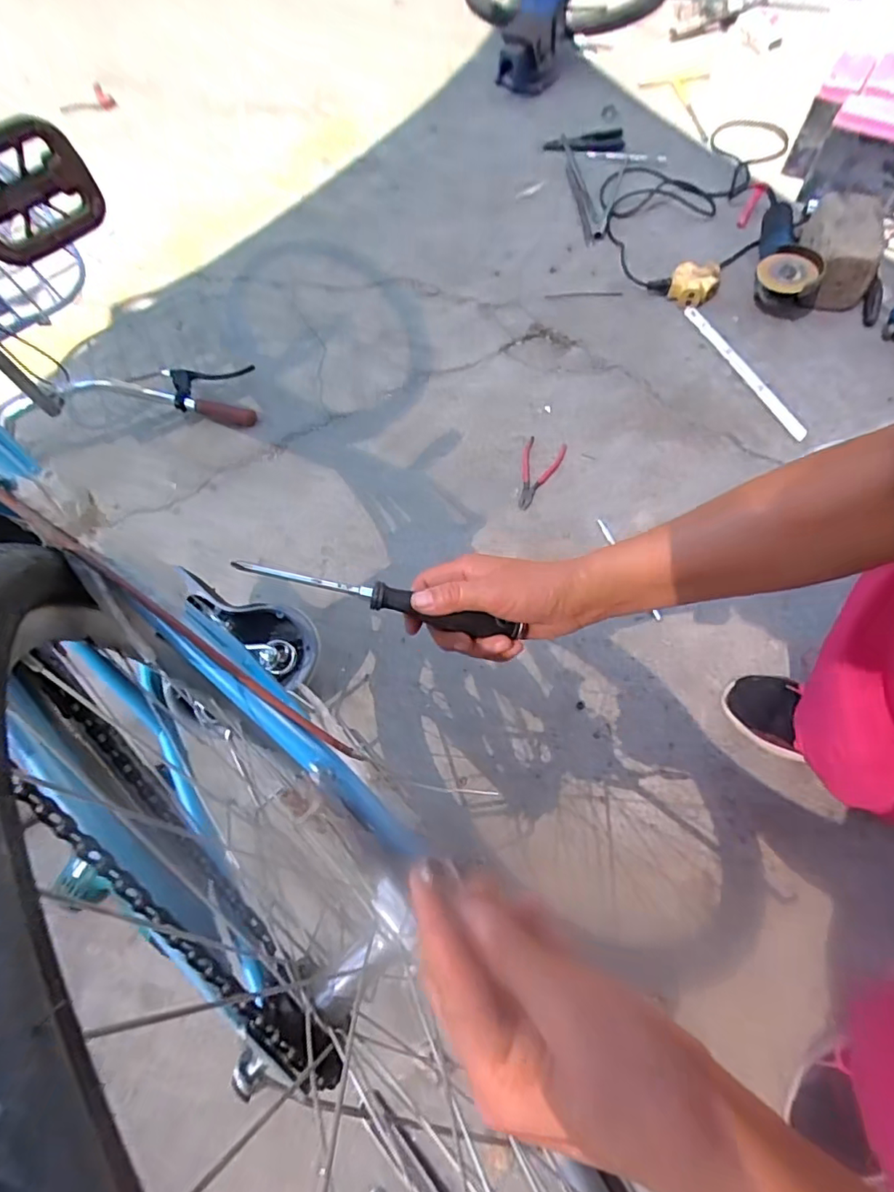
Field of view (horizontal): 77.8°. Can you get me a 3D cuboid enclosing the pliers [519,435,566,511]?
[{"bbox_3d":[0.149,-0.211,0.949,0.066,0.008,0.148,23,69,13],"label":"pliers"}]

